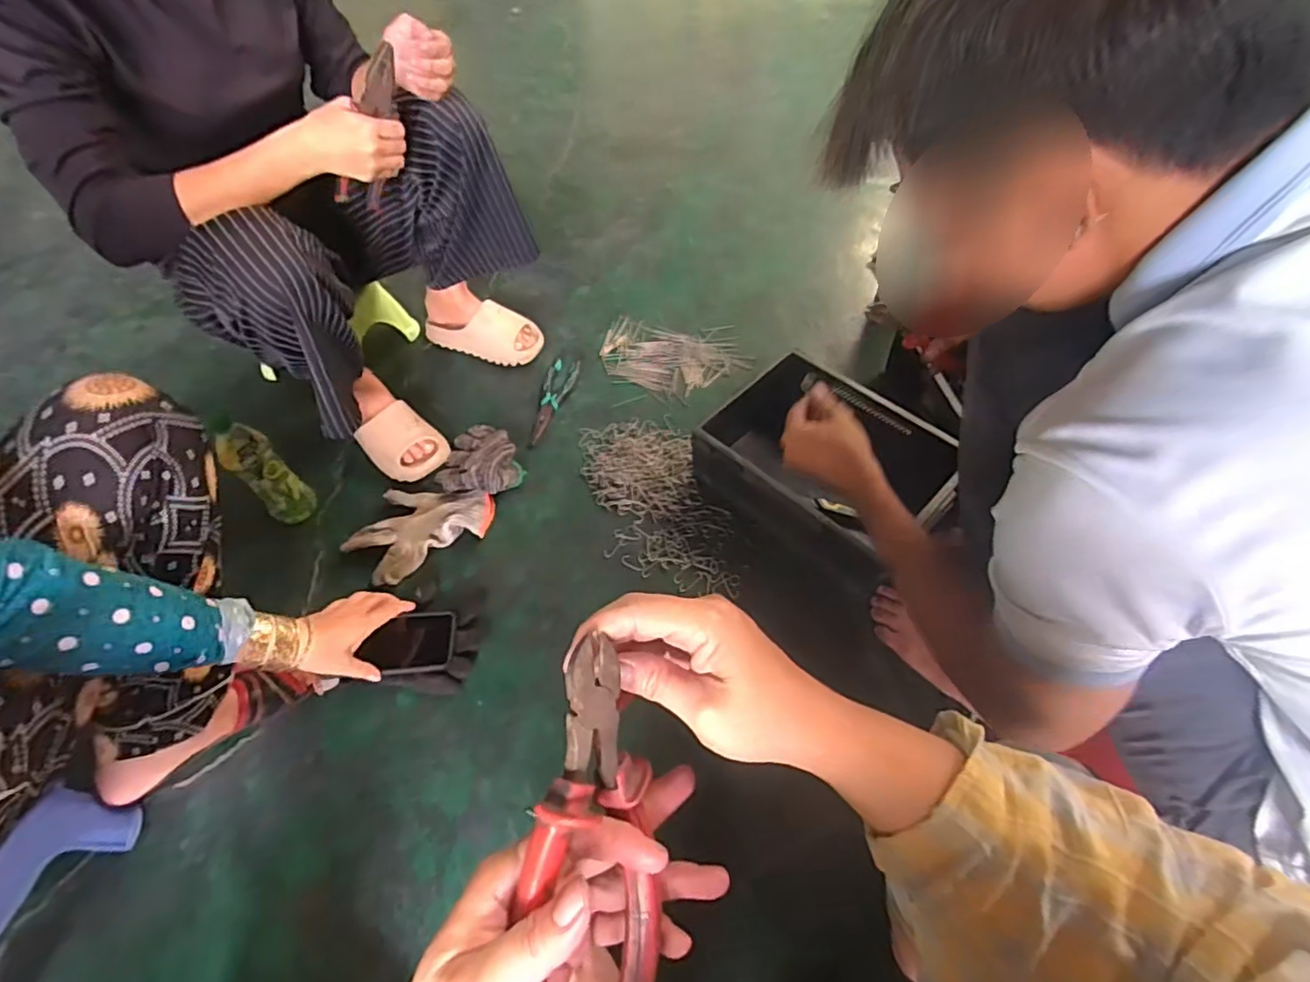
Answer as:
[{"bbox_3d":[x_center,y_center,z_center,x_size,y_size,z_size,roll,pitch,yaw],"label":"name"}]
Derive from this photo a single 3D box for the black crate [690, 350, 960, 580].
[{"bbox_3d":[0.240,-0.053,0.930,0.358,0.116,0.266,37,66,26],"label":"black crate"}]

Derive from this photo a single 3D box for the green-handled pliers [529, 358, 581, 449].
[{"bbox_3d":[-0.188,-0.164,1.091,0.052,0.008,0.201,9,56,11],"label":"green-handled pliers"}]

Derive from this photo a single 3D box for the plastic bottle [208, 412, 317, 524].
[{"bbox_3d":[-0.580,-0.030,0.893,0.059,0.209,0.066,31,63,24],"label":"plastic bottle"}]

